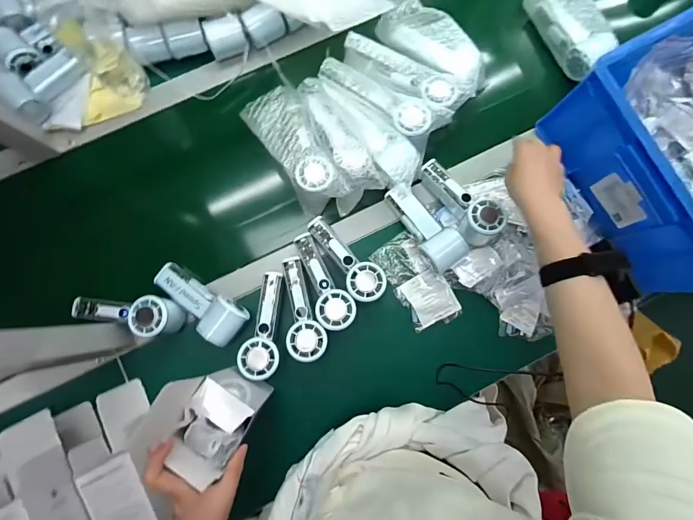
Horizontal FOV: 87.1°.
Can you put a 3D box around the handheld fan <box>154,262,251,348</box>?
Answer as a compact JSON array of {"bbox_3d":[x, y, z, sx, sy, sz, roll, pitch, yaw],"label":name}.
[{"bbox_3d":[-0.221,0.059,0.551,0.153,0.045,0.062,41,84,4],"label":"handheld fan"}]

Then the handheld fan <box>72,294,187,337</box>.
[{"bbox_3d":[-0.324,0.079,0.555,0.159,0.064,0.059,5,83,14],"label":"handheld fan"}]

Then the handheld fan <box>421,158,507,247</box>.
[{"bbox_3d":[0.179,-0.095,0.574,0.056,0.066,0.155,-39,72,-5],"label":"handheld fan"}]

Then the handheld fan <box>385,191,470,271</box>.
[{"bbox_3d":[0.123,-0.057,0.572,0.065,0.047,0.154,-35,85,-5],"label":"handheld fan"}]

